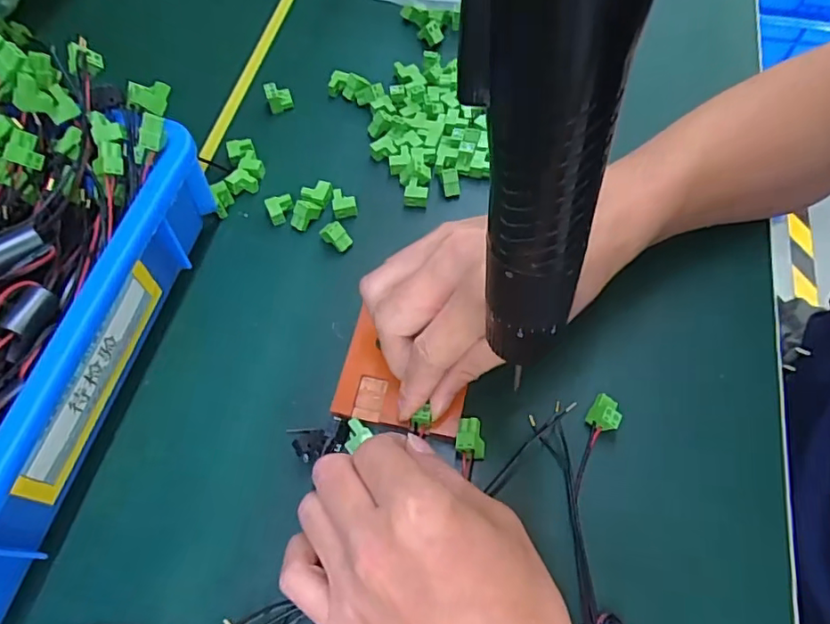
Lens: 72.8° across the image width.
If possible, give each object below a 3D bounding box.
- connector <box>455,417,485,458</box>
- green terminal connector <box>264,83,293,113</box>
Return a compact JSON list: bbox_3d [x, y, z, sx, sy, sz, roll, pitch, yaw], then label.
[{"bbox_3d":[0.030,0.067,0.303,0.016,0.010,0.019,6,63,4],"label":"connector"},{"bbox_3d":[-0.105,-0.167,0.435,0.018,0.012,0.019,-15,63,-7],"label":"green terminal connector"}]

